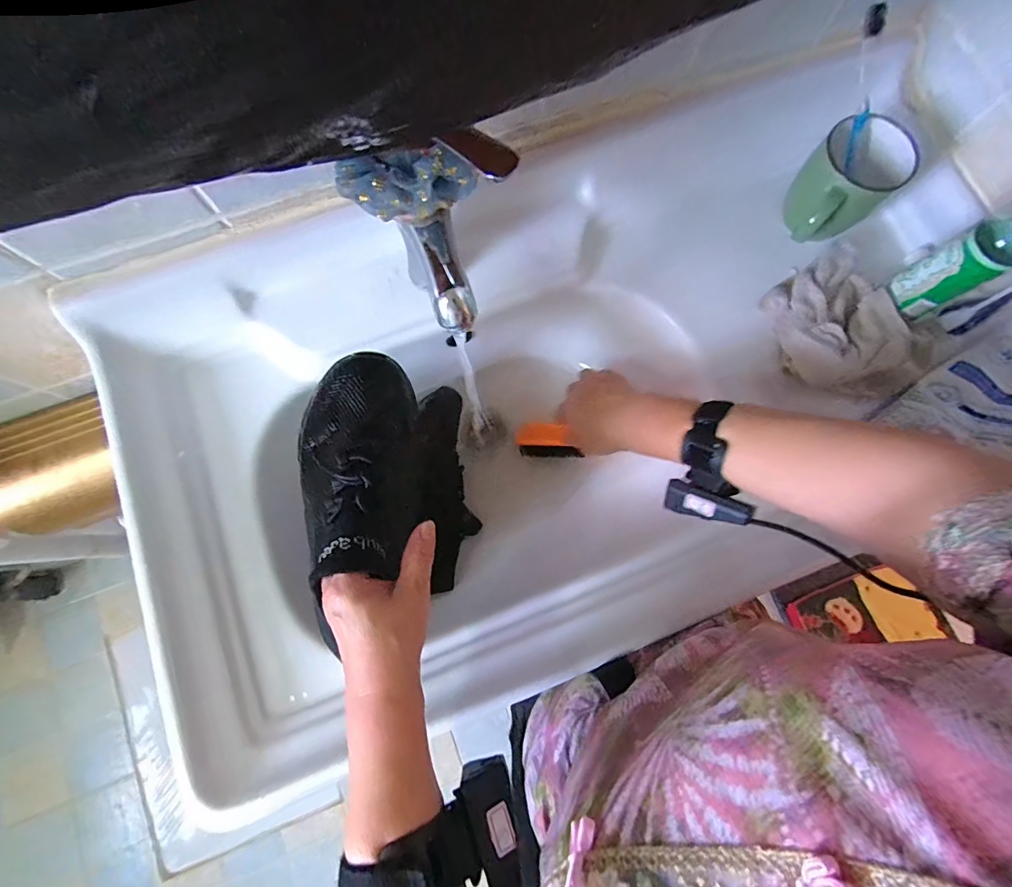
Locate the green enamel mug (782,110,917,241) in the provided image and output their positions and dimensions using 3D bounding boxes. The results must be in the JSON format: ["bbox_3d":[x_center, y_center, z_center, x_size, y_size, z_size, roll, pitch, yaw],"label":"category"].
[{"bbox_3d":[0.339,-0.263,0.459,0.102,0.072,0.085,-39,82,-8],"label":"green enamel mug"}]

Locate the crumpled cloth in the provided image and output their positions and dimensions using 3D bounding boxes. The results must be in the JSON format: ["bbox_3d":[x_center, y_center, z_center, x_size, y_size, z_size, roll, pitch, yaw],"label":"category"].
[{"bbox_3d":[0.340,-0.116,0.466,0.119,0.074,0.155,-26,80,-6],"label":"crumpled cloth"}]

